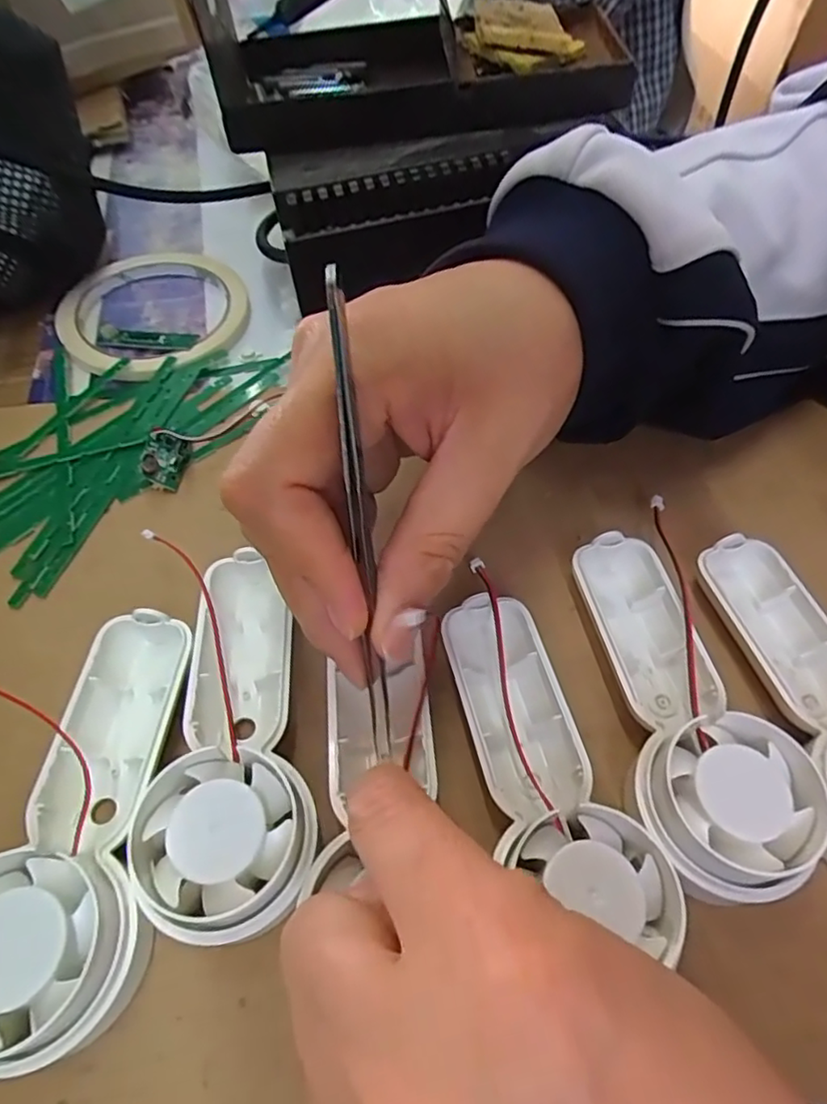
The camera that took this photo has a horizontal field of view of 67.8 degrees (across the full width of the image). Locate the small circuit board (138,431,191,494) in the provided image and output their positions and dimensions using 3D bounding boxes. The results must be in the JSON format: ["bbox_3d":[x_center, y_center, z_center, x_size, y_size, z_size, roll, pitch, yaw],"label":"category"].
[{"bbox_3d":[-0.099,-0.037,0.246,0.017,0.006,0.022,24,61,-25],"label":"small circuit board"}]

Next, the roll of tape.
[{"bbox_3d":[-0.132,-0.123,0.313,0.091,0.008,0.094,-12,56,-9],"label":"roll of tape"}]

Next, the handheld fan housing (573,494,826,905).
[{"bbox_3d":[0.082,0.041,0.189,0.043,0.025,0.113,-3,55,-3],"label":"handheld fan housing"}]

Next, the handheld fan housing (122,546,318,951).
[{"bbox_3d":[-0.058,0.050,0.182,0.046,0.028,0.111,-10,55,-7],"label":"handheld fan housing"}]

